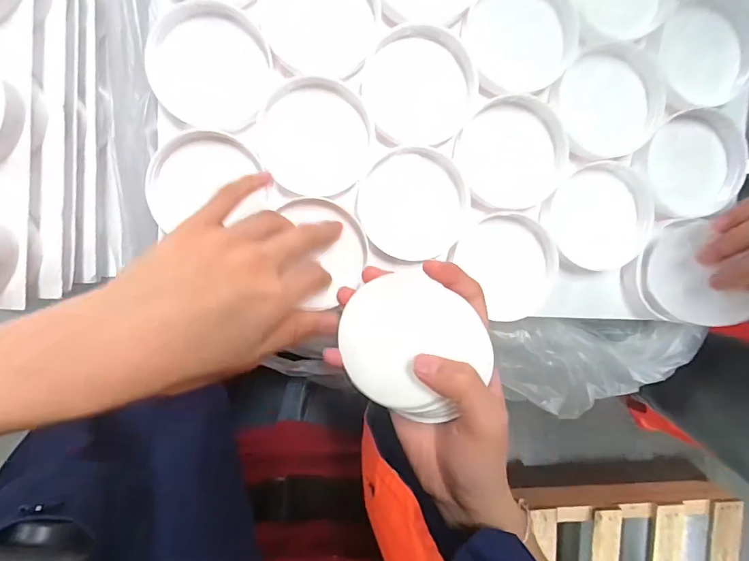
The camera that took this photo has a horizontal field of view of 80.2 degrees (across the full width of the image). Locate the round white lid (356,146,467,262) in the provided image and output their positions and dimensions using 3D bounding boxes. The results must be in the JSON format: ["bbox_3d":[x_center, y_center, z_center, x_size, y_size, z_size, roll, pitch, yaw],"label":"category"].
[{"bbox_3d":[0.028,-0.053,0.316,0.076,0.005,0.075,0,96,-5],"label":"round white lid"}]

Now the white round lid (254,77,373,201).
[{"bbox_3d":[-0.040,-0.098,0.307,0.074,0.007,0.075,13,95,-6],"label":"white round lid"}]

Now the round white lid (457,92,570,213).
[{"bbox_3d":[0.099,-0.091,0.321,0.072,0.018,0.075,0,96,-5],"label":"round white lid"}]

